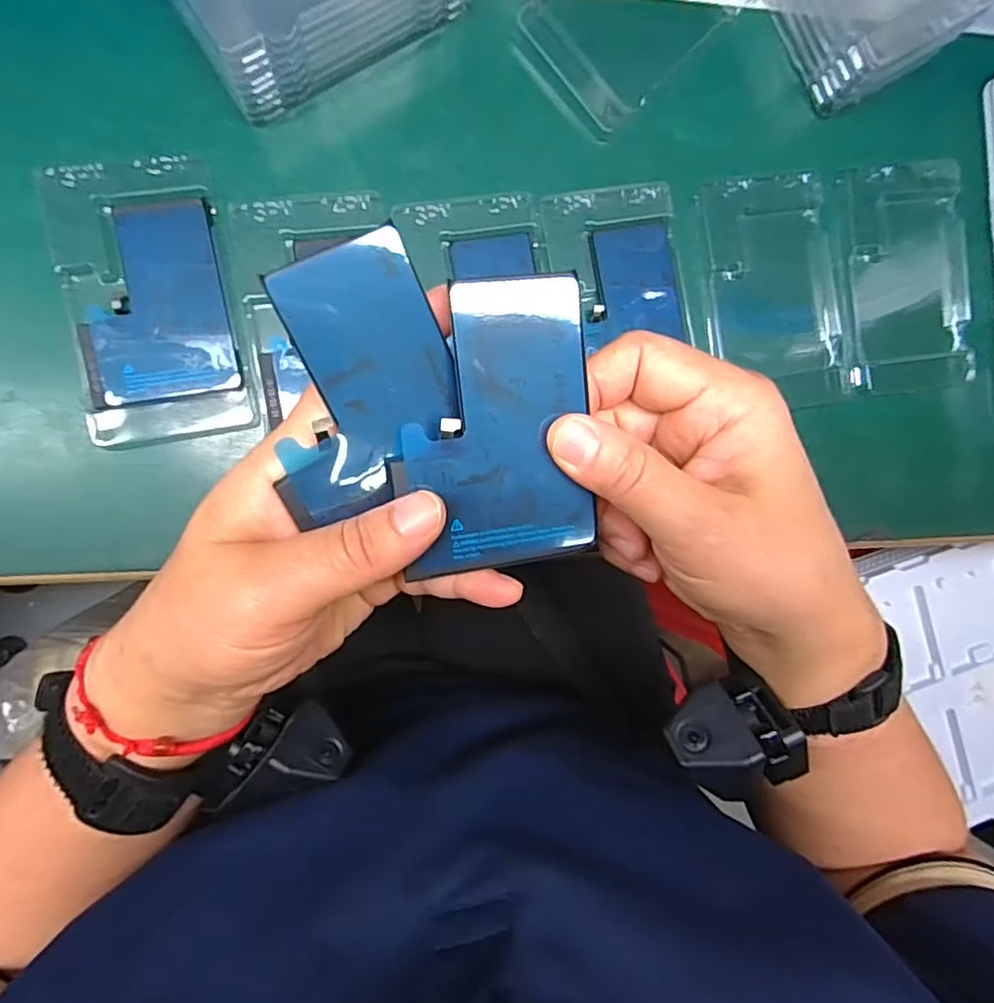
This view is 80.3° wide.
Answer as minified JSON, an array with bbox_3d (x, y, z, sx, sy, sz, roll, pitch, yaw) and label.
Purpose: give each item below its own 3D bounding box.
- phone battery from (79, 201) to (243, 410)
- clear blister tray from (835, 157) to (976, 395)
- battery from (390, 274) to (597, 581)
[{"bbox_3d":[-0.159,-0.091,0.272,0.063,0.004,0.088,-7,93,-8],"label":"phone battery"},{"bbox_3d":[0.238,-0.129,0.340,0.084,0.009,0.126,-8,93,-8],"label":"clear blister tray"},{"bbox_3d":[-0.001,-0.023,0.184,0.061,0.004,0.087,-7,102,-12],"label":"battery"}]

